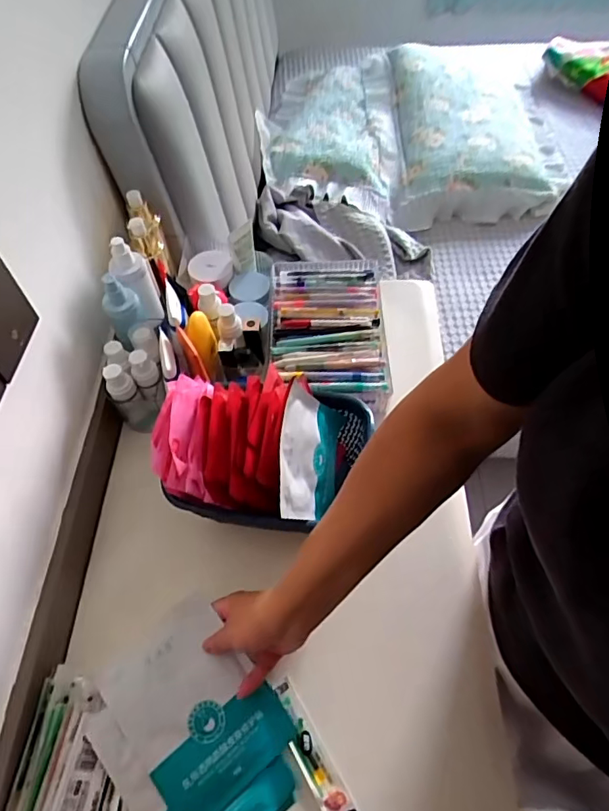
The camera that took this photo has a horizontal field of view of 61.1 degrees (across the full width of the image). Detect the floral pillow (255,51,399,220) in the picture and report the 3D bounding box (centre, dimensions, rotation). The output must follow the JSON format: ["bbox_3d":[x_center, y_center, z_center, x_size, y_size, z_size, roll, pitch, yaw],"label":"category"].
[{"bbox_3d":[0.071,-0.787,1.450,0.359,0.129,0.738,0,57,2],"label":"floral pillow"}]

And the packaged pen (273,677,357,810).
[{"bbox_3d":[0.012,0.342,0.490,0.027,0.014,0.158,-27,60,-14],"label":"packaged pen"}]

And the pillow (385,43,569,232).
[{"bbox_3d":[0.471,-0.767,1.425,0.467,0.165,0.637,2,57,3],"label":"pillow"}]

